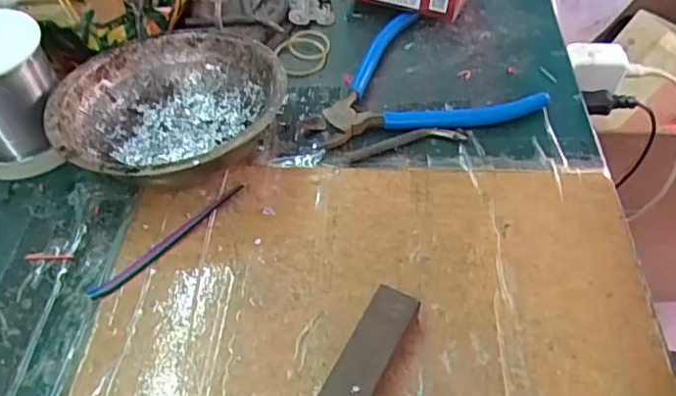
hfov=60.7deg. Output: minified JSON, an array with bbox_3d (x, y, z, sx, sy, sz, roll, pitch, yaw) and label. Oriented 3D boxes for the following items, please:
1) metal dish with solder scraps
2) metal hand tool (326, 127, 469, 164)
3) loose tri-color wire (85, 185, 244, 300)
[{"bbox_3d":[-0.093,-0.047,0.331,0.122,0.043,0.120,-1,50,1],"label":"metal dish with solder scraps"},{"bbox_3d":[0.034,-0.032,0.342,0.082,0.004,0.012,-12,50,-8],"label":"metal hand tool"},{"bbox_3d":[-0.087,0.021,0.298,0.009,0.004,0.093,34,59,27],"label":"loose tri-color wire"}]

